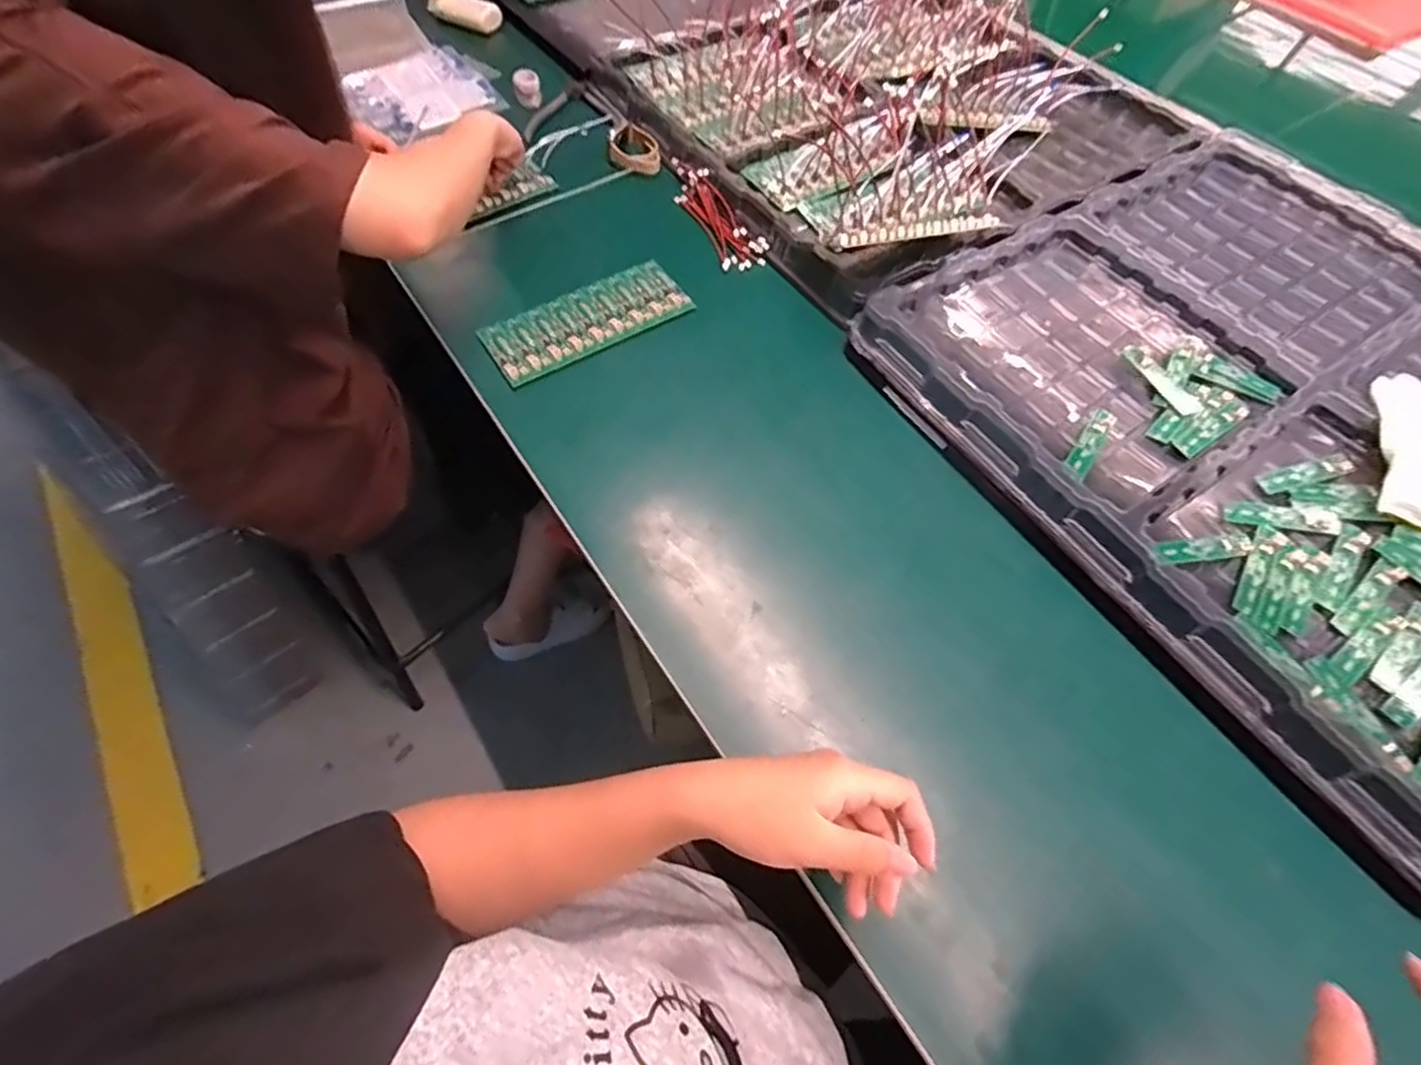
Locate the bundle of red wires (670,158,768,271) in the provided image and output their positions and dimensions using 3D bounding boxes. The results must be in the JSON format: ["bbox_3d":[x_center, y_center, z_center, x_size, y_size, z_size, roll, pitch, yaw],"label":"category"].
[{"bbox_3d":[0.000,-0.348,0.693,0.047,0.021,0.175,-26,64,-16],"label":"bundle of red wires"}]

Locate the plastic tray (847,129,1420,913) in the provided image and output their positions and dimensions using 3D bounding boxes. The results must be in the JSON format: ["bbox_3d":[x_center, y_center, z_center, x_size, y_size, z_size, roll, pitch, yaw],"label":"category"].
[{"bbox_3d":[0.499,-0.107,0.557,0.552,0.068,0.562,-29,65,-18],"label":"plastic tray"}]

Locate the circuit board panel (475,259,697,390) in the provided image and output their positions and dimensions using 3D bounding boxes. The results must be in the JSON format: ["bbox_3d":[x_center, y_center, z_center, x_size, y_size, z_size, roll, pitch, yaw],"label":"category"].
[{"bbox_3d":[-0.119,-0.208,0.619,0.196,0.006,0.087,-30,65,-18],"label":"circuit board panel"}]

